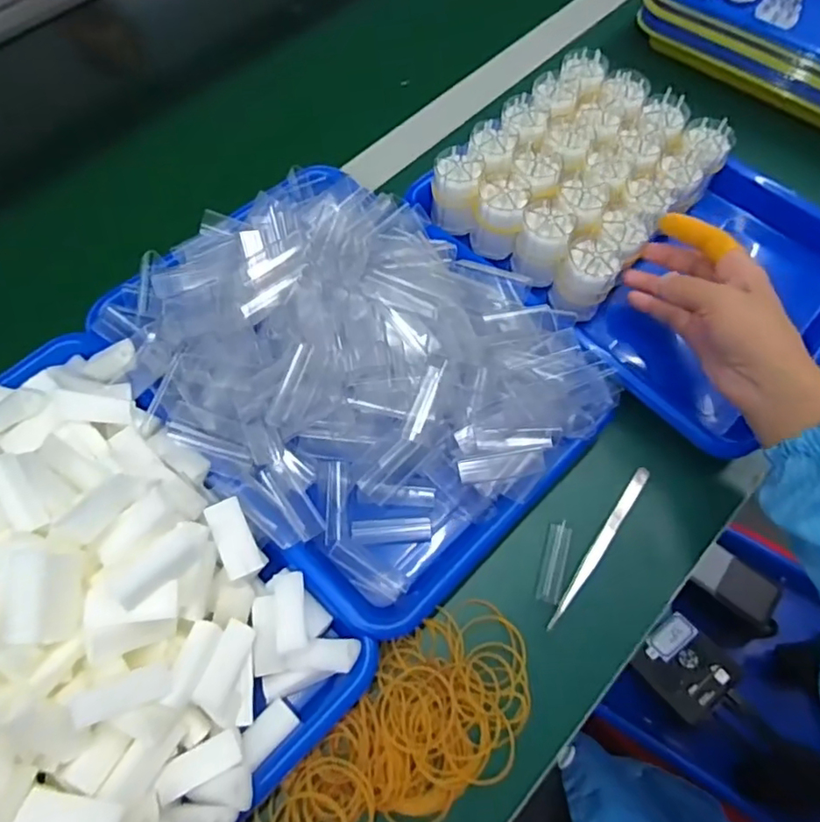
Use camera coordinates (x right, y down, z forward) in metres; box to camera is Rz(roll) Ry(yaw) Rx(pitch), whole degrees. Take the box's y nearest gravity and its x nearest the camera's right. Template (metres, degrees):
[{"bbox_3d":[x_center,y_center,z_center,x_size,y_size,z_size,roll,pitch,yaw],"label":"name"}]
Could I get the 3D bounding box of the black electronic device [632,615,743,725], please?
[{"bbox_3d":[0.267,0.252,0.585,0.070,0.032,0.077,-44,50,-4],"label":"black electronic device"}]

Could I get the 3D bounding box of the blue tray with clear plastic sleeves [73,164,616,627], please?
[{"bbox_3d":[-0.039,-0.041,0.422,0.253,0.075,0.311,-40,71,-18],"label":"blue tray with clear plastic sleeves"}]

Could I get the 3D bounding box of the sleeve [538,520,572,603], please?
[{"bbox_3d":[0.100,0.103,0.412,0.016,0.005,0.054,15,65,6],"label":"sleeve"}]

